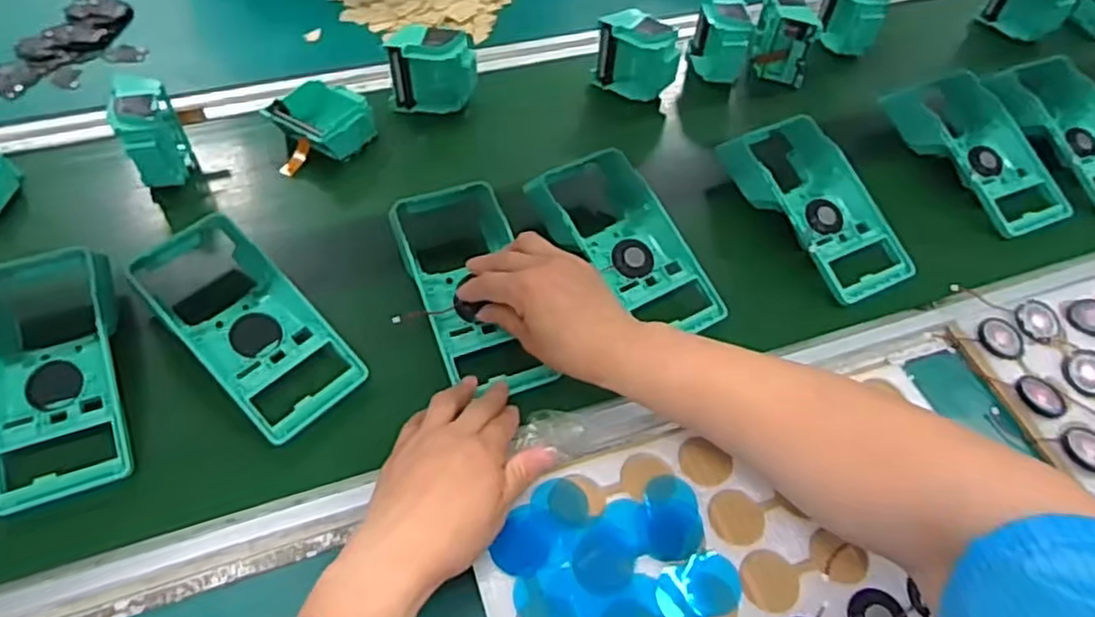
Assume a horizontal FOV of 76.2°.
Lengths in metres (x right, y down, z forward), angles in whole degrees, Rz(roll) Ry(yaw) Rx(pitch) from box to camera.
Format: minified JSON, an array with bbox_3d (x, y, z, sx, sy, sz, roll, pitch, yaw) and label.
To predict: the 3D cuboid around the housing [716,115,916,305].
[{"bbox_3d":[0.231,-0.089,0.608,0.090,0.051,0.183,-19,58,-23],"label":"housing"}]

